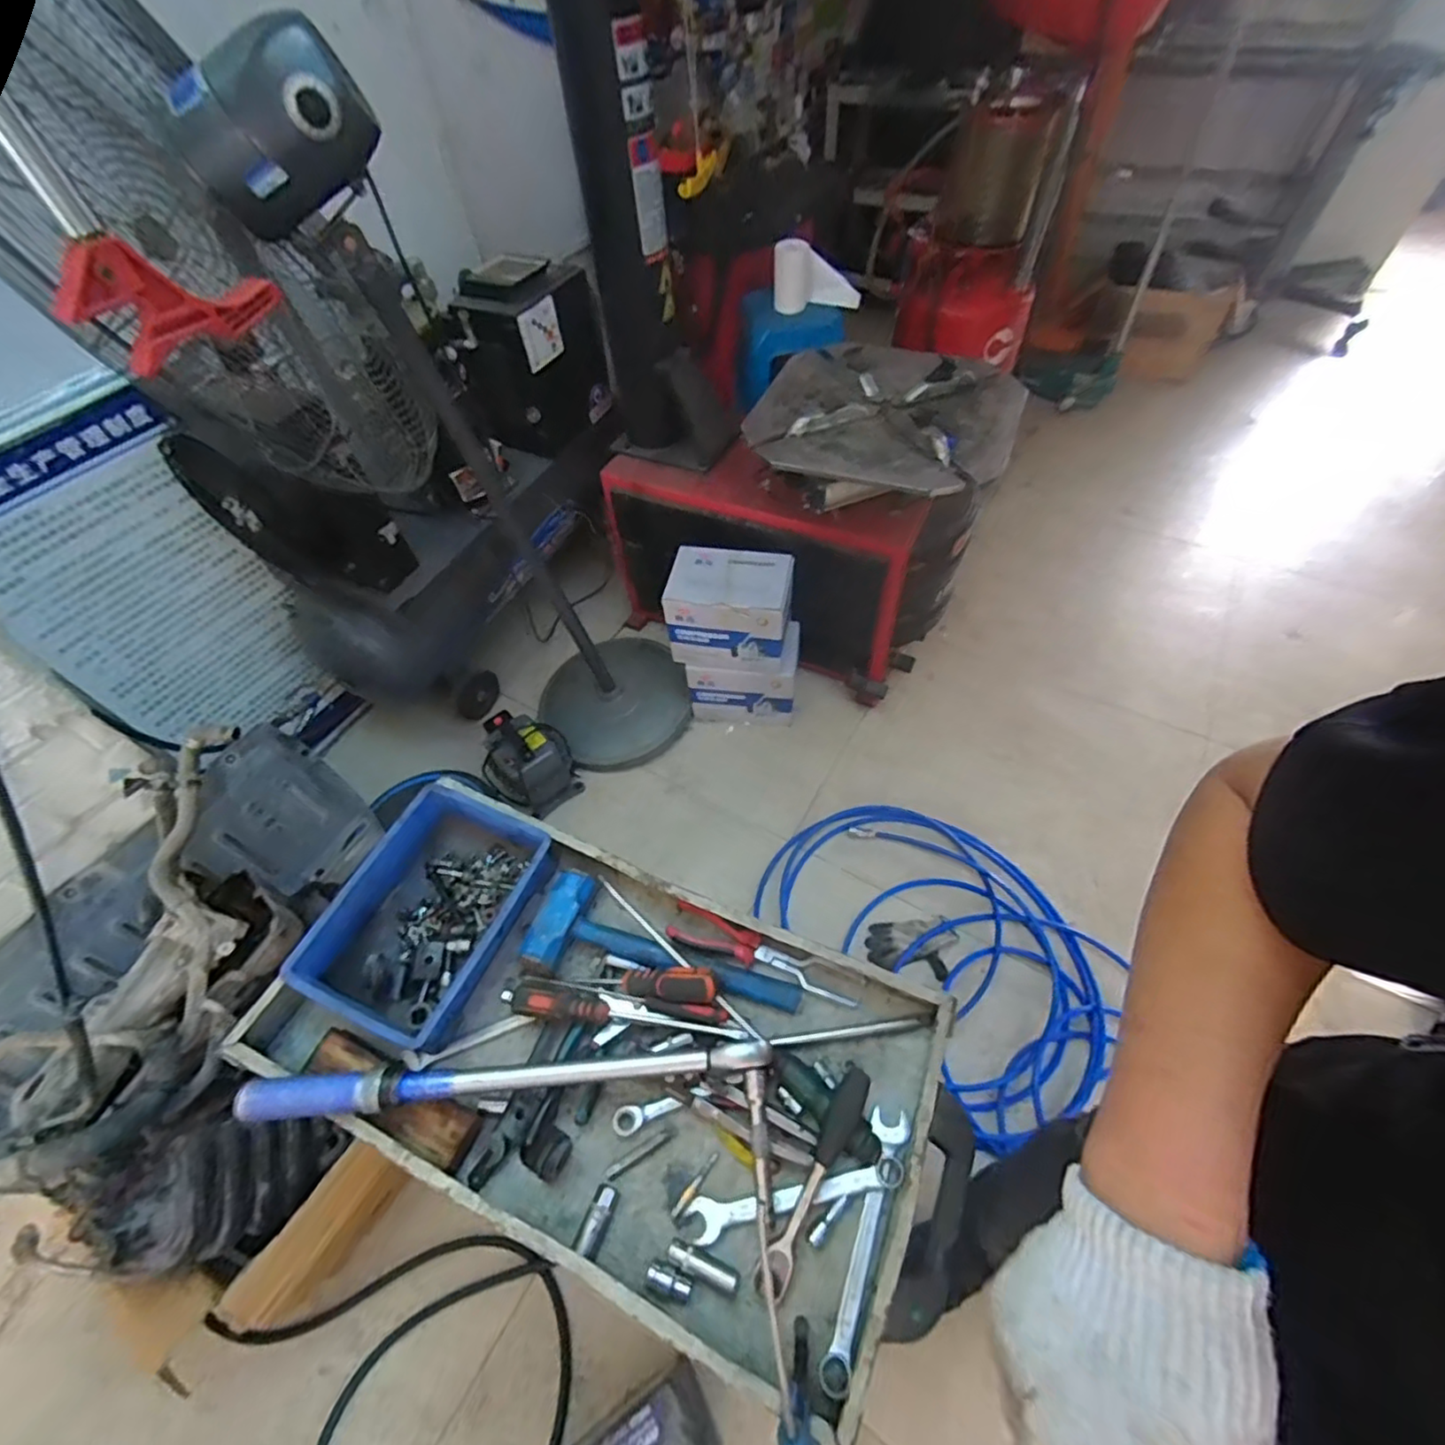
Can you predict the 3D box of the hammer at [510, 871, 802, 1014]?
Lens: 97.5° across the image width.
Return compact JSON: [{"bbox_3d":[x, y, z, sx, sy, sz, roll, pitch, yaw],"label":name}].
[{"bbox_3d":[-0.073,0.268,0.683,0.295,0.049,0.110,21,57,17],"label":"hammer"}]

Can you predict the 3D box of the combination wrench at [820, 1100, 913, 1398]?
[{"bbox_3d":[0.124,0.453,0.559,0.033,0.018,0.205,19,57,16],"label":"combination wrench"}]

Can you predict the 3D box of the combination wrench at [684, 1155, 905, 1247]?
[{"bbox_3d":[0.067,0.431,0.577,0.198,0.014,0.034,-11,54,-5],"label":"combination wrench"}]

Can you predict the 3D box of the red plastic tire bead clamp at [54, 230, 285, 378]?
[{"bbox_3d":[-0.491,-0.387,0.567,0.035,0.094,0.161,33,62,24],"label":"red plastic tire bead clamp"}]

